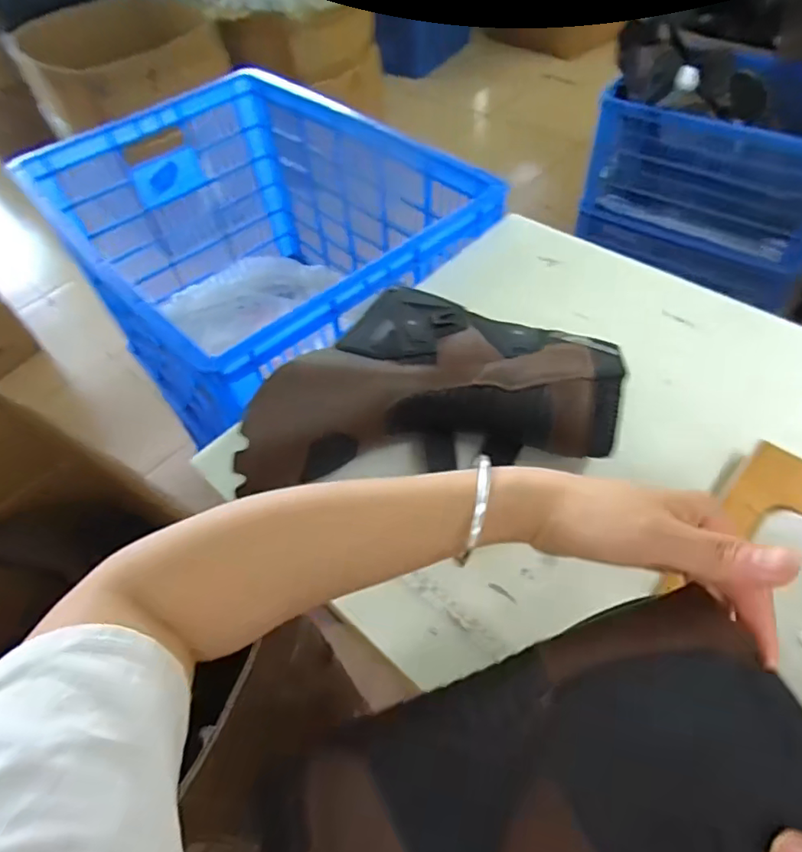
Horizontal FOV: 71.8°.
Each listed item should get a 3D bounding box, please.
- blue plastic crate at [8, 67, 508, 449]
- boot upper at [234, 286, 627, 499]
[{"bbox_3d":[-0.225,-0.249,0.962,0.480,0.389,0.639,-38,59,-22],"label":"blue plastic crate"},{"bbox_3d":[0.014,-0.039,0.506,0.340,0.115,0.244,-15,53,-6],"label":"boot upper"}]

